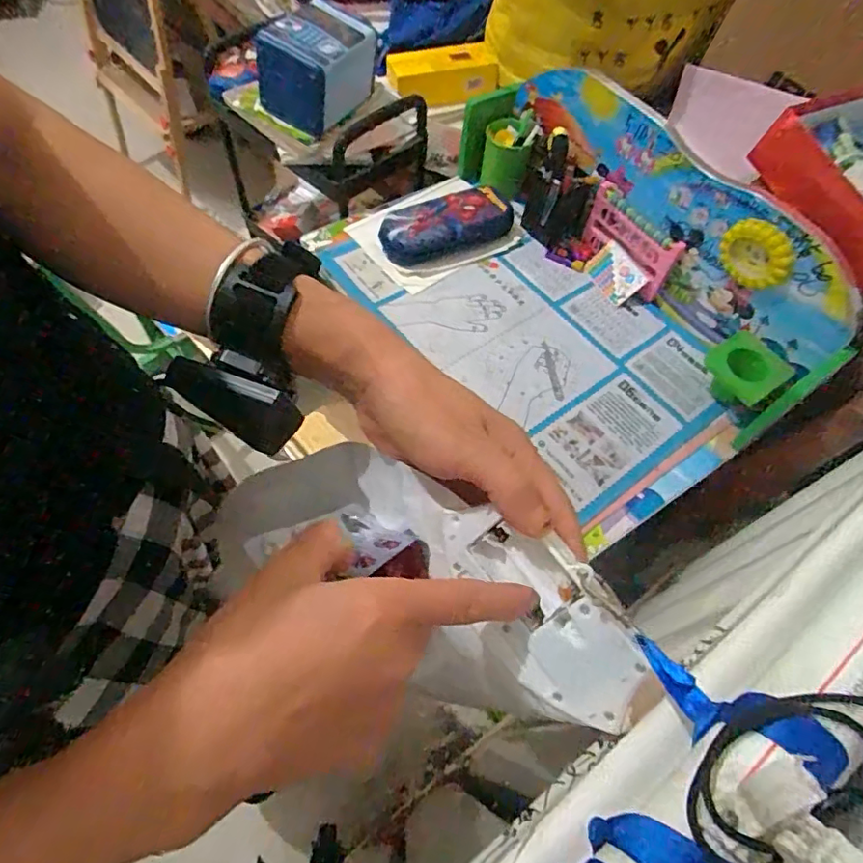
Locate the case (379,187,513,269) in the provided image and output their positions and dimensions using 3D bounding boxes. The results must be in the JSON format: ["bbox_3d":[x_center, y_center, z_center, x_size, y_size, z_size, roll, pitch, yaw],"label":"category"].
[{"bbox_3d":[0.030,-0.334,0.907,0.230,0.052,0.110,-25,64,-18],"label":"case"}]

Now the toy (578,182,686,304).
[{"bbox_3d":[0.309,-0.299,0.873,0.024,0.098,0.165,-35,67,-22],"label":"toy"}]

